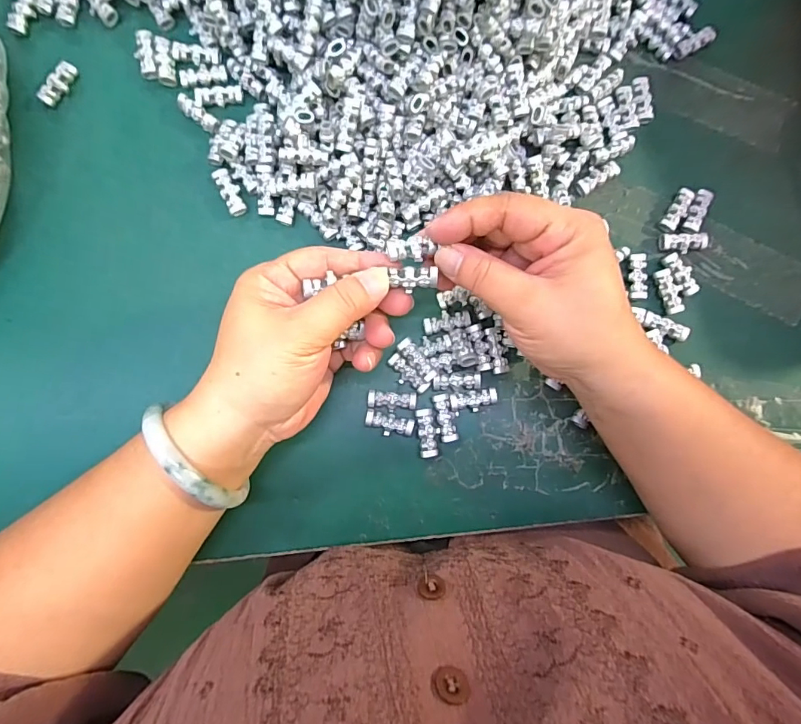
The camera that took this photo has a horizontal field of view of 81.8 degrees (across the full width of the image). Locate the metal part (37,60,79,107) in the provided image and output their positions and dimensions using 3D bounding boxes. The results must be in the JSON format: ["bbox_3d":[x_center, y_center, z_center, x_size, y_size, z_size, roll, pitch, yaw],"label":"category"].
[{"bbox_3d":[-0.221,-0.180,0.300,0.009,0.011,0.031,37,84,1],"label":"metal part"}]

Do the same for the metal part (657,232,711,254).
[{"bbox_3d":[0.189,-0.079,0.308,0.029,0.008,0.013,-4,85,-3],"label":"metal part"}]

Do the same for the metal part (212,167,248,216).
[{"bbox_3d":[-0.110,-0.109,0.297,0.012,0.009,0.031,-29,87,-5],"label":"metal part"}]

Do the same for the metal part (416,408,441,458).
[{"bbox_3d":[0.018,0.044,0.288,0.013,0.008,0.030,-6,85,-4],"label":"metal part"}]

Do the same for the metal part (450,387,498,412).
[{"bbox_3d":[0.046,0.024,0.290,0.029,0.006,0.013,-6,85,-4],"label":"metal part"}]

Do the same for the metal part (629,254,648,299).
[{"bbox_3d":[0.156,-0.056,0.303,0.011,0.005,0.030,2,84,-3],"label":"metal part"}]

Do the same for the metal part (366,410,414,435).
[{"bbox_3d":[-0.007,0.039,0.286,0.030,0.007,0.012,14,84,-2],"label":"metal part"}]

